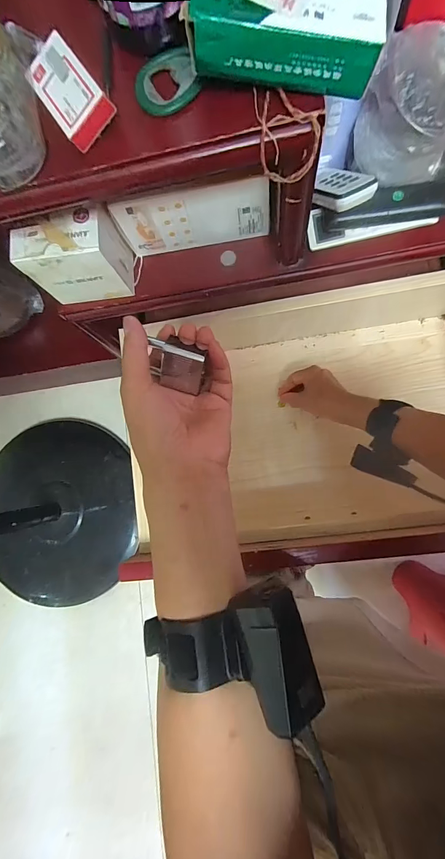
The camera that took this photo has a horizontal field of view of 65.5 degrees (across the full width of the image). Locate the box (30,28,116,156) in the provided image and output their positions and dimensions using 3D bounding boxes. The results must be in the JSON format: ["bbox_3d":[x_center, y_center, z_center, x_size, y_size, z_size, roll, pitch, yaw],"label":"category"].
[{"bbox_3d":[-0.108,-0.241,0.248,0.036,0.017,0.067,-36,81,19],"label":"box"}]

